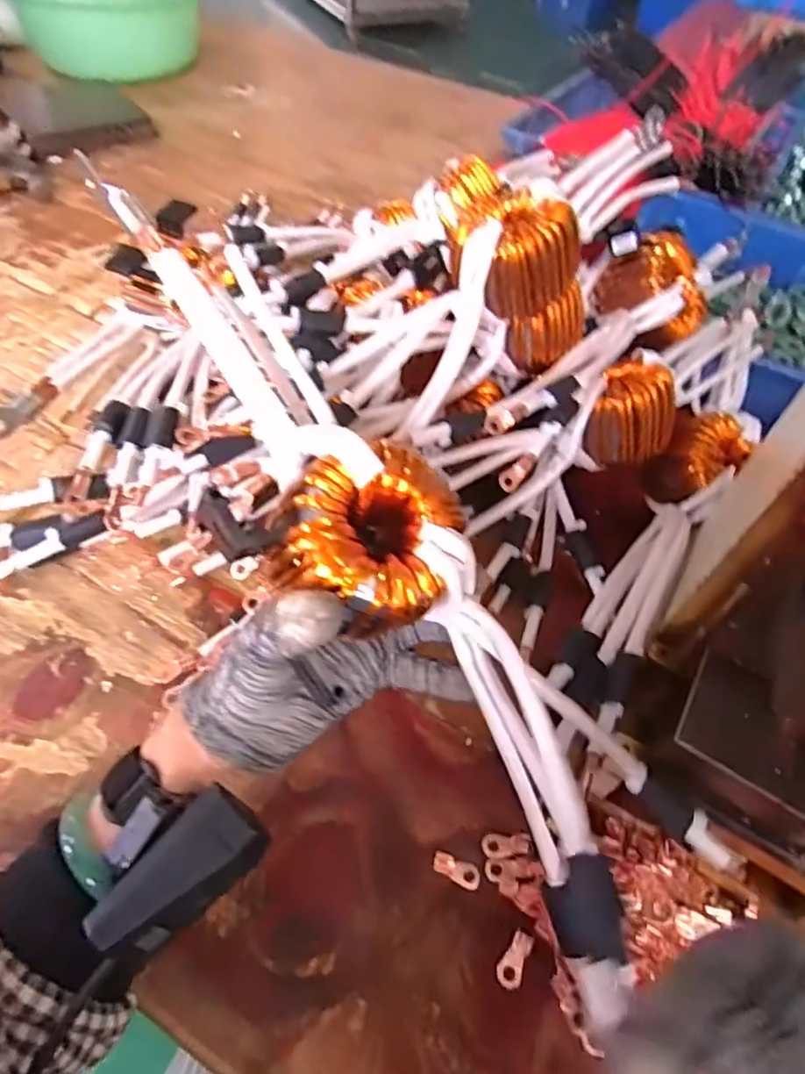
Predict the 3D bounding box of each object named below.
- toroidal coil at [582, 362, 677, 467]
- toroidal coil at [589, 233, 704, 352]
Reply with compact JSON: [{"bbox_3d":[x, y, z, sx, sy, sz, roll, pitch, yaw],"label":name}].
[{"bbox_3d":[0.167,-0.089,0.443,0.056,0.048,0.061,21,54,9],"label":"toroidal coil"},{"bbox_3d":[0.200,-0.197,0.491,0.076,0.056,0.081,3,53,-4],"label":"toroidal coil"}]

